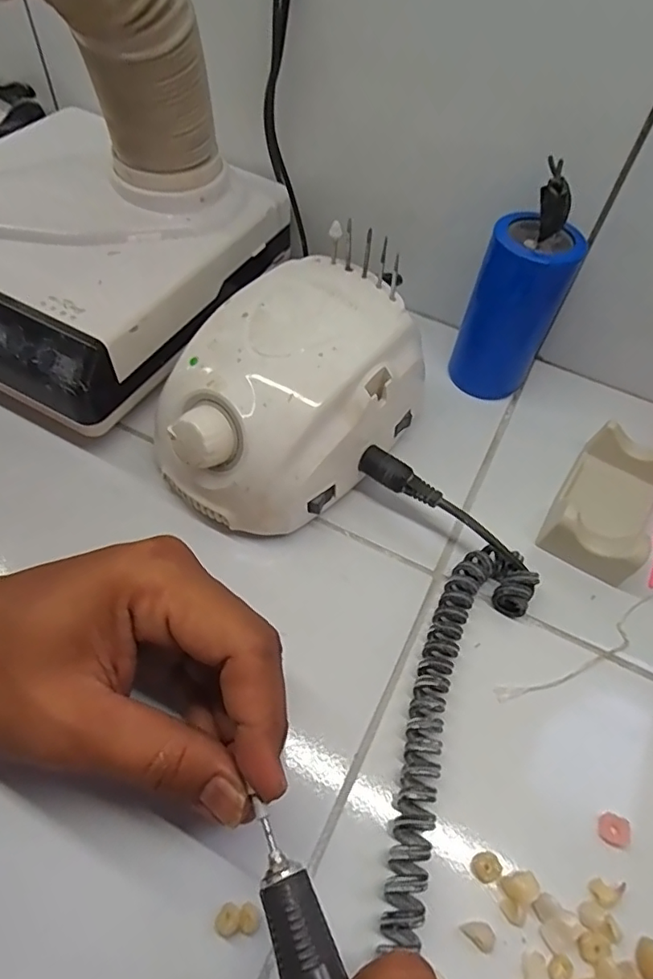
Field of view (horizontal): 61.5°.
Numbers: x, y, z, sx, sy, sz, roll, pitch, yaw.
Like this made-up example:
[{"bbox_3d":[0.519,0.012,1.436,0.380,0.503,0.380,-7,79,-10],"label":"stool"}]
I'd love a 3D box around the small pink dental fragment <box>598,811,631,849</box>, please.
[{"bbox_3d":[0.119,0.141,0.227,0.012,0.006,0.012,25,57,12],"label":"small pink dental fragment"}]

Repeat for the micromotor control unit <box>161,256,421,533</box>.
[{"bbox_3d":[-0.022,-0.048,0.297,0.102,0.084,0.139,36,60,18],"label":"micromotor control unit"}]

